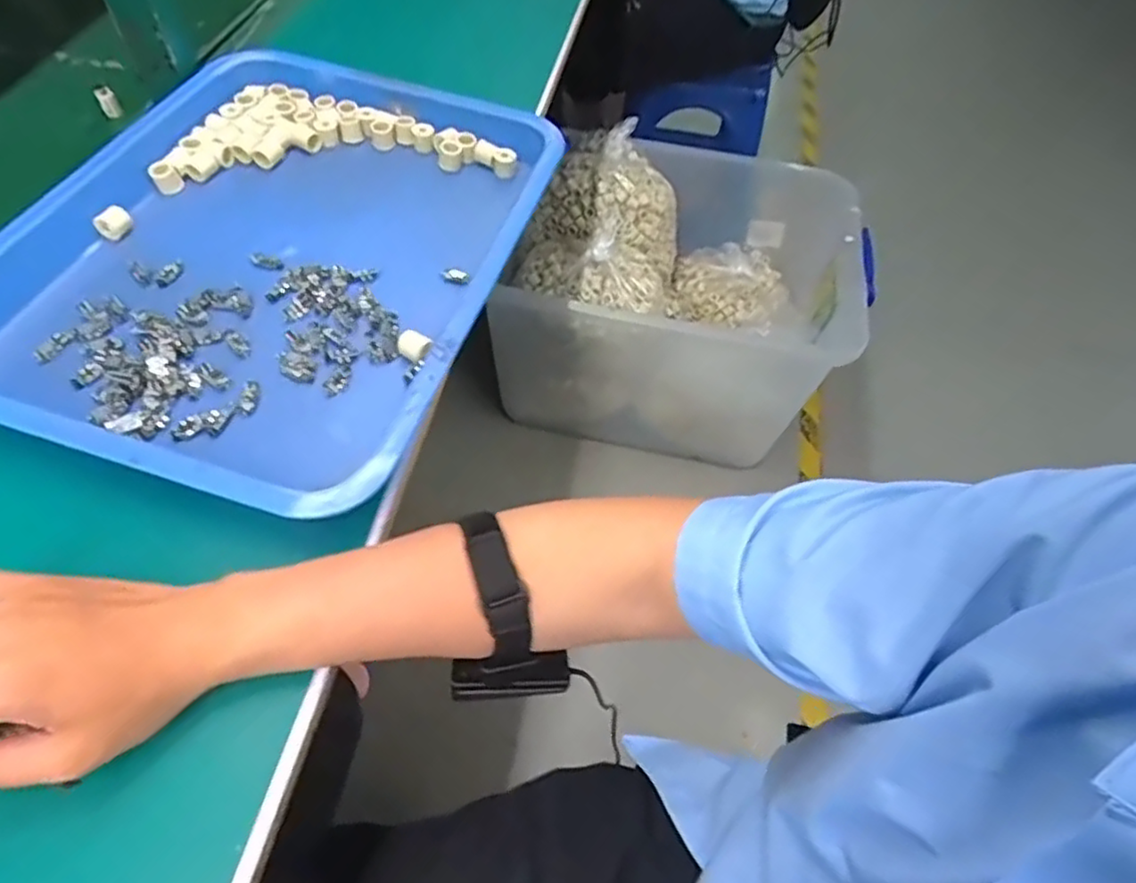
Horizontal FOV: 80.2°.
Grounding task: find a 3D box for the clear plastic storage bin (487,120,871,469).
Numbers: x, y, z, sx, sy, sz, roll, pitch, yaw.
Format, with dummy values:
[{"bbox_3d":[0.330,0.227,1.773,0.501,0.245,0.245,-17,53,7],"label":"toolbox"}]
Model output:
[{"bbox_3d":[0.235,-0.259,1.307,0.527,0.391,0.492,13,56,4],"label":"clear plastic storage bin"}]

